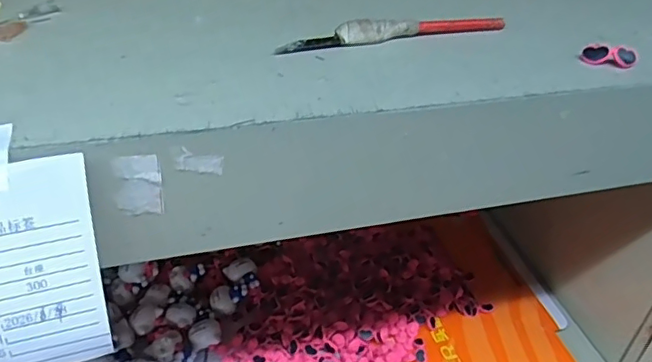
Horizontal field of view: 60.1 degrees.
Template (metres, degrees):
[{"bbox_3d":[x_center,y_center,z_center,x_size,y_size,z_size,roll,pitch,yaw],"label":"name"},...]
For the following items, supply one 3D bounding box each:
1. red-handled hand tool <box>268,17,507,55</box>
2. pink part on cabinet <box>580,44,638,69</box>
[{"bbox_3d":[0.034,-0.074,0.272,0.118,0.008,0.008,-9,39,-18],"label":"red-handled hand tool"},{"bbox_3d":[0.131,-0.058,0.261,0.023,0.008,0.009,12,38,9],"label":"pink part on cabinet"}]

